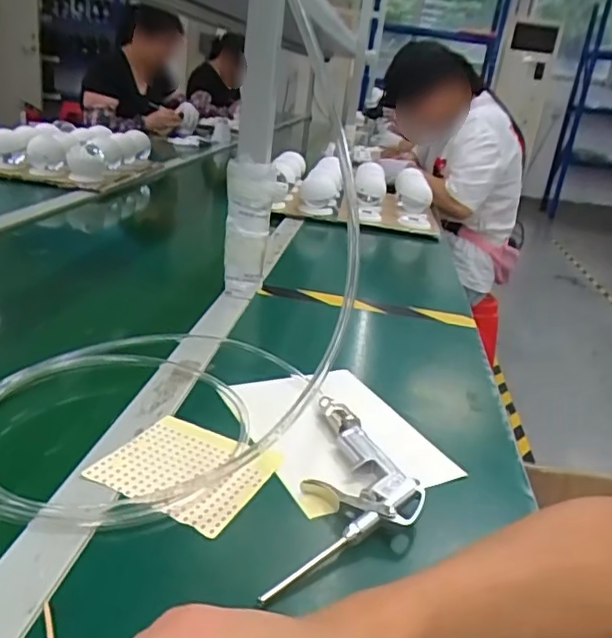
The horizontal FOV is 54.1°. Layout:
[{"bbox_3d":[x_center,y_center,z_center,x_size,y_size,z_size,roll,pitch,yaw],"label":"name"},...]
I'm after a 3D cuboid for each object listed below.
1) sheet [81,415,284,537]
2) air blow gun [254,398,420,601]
[{"bbox_3d":[-0.088,0.111,0.450,0.113,0.008,0.100,15,25,19],"label":"sheet"},{"bbox_3d":[0.038,0.123,0.434,0.086,0.029,0.206,11,22,8],"label":"air blow gun"}]

